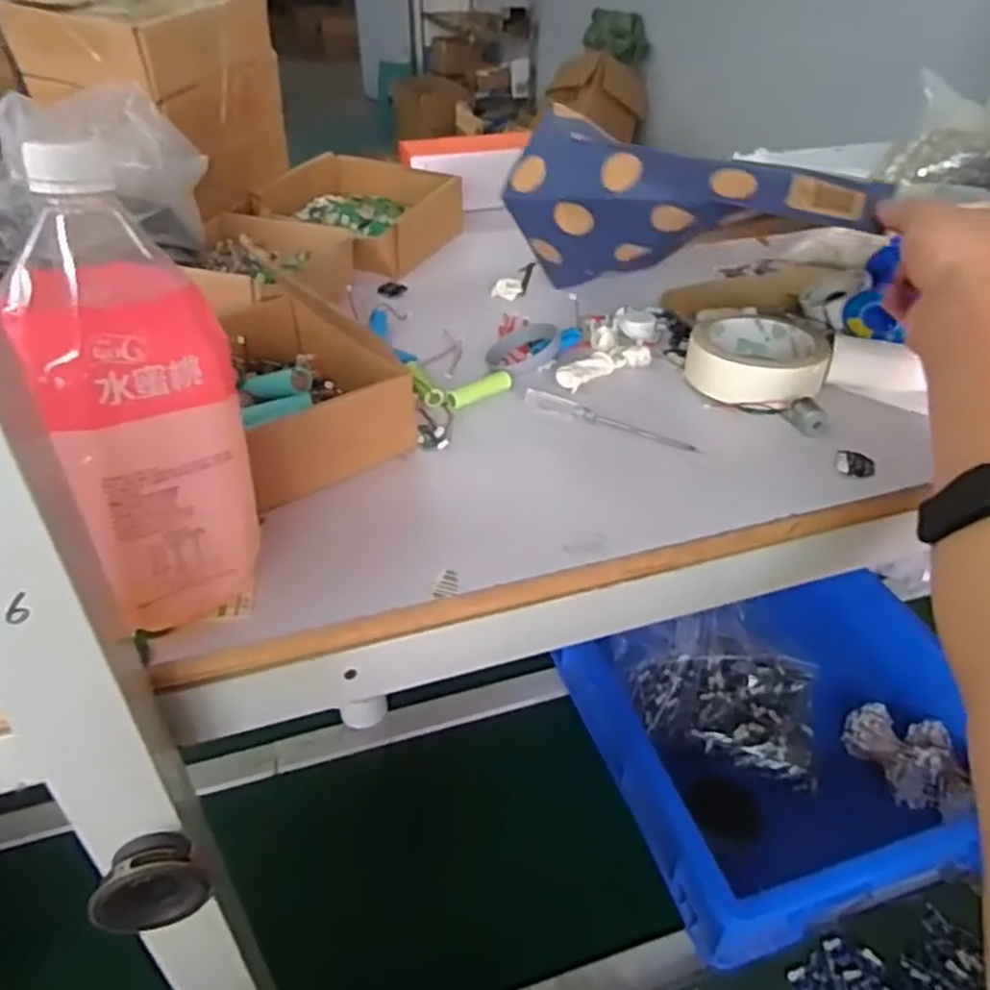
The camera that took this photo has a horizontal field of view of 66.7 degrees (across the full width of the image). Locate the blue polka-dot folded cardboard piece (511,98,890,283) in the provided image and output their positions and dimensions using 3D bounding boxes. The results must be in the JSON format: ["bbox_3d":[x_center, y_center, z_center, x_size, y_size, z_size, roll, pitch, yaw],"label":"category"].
[{"bbox_3d":[0.136,-0.210,0.553,0.258,0.125,0.071,12,39,30],"label":"blue polka-dot folded cardboard piece"}]

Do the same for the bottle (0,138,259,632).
[{"bbox_3d":[-0.149,-0.032,0.320,0.079,0.182,0.064,-28,47,-31],"label":"bottle"}]

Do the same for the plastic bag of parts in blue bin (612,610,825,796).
[{"bbox_3d":[0.272,0.228,0.934,0.249,0.070,0.190,13,58,18],"label":"plastic bag of parts in blue bin"}]

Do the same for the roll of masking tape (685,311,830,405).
[{"bbox_3d":[0.194,-0.103,0.550,0.092,0.030,0.108,20,43,23],"label":"roll of masking tape"}]

